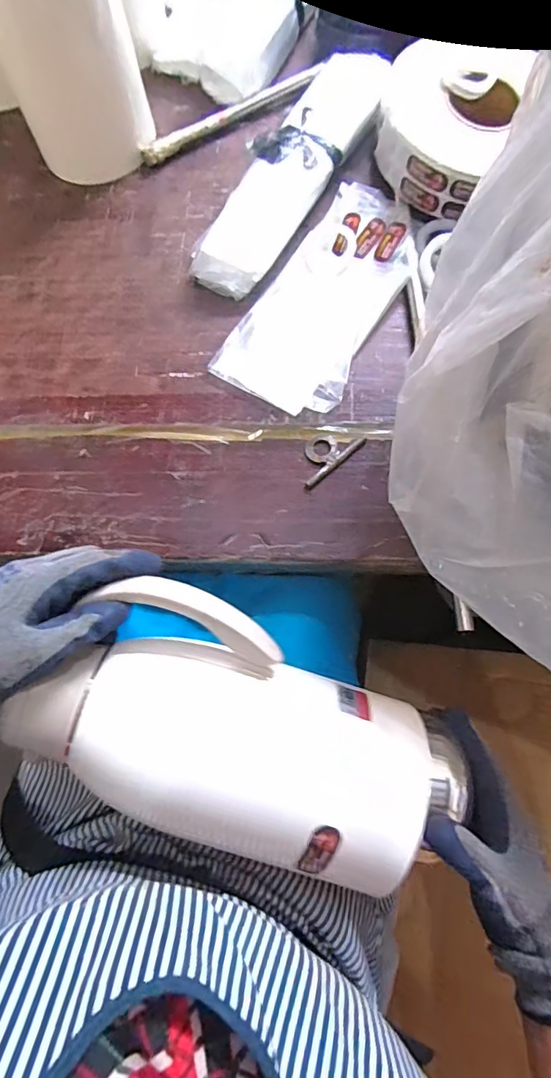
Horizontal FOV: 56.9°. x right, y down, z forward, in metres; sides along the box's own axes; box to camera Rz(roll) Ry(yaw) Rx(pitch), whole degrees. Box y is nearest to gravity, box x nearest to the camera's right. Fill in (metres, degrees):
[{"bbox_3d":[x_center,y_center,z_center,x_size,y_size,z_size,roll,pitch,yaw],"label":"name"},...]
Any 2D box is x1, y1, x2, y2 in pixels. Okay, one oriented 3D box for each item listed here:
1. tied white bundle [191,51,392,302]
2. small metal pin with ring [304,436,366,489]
[{"bbox_3d":[0.019,-0.404,0.557,0.090,0.040,0.329,31,78,9],"label":"tied white bundle"},{"bbox_3d":[0.047,-0.083,0.486,0.070,0.008,0.039,-39,78,-9],"label":"small metal pin with ring"}]

